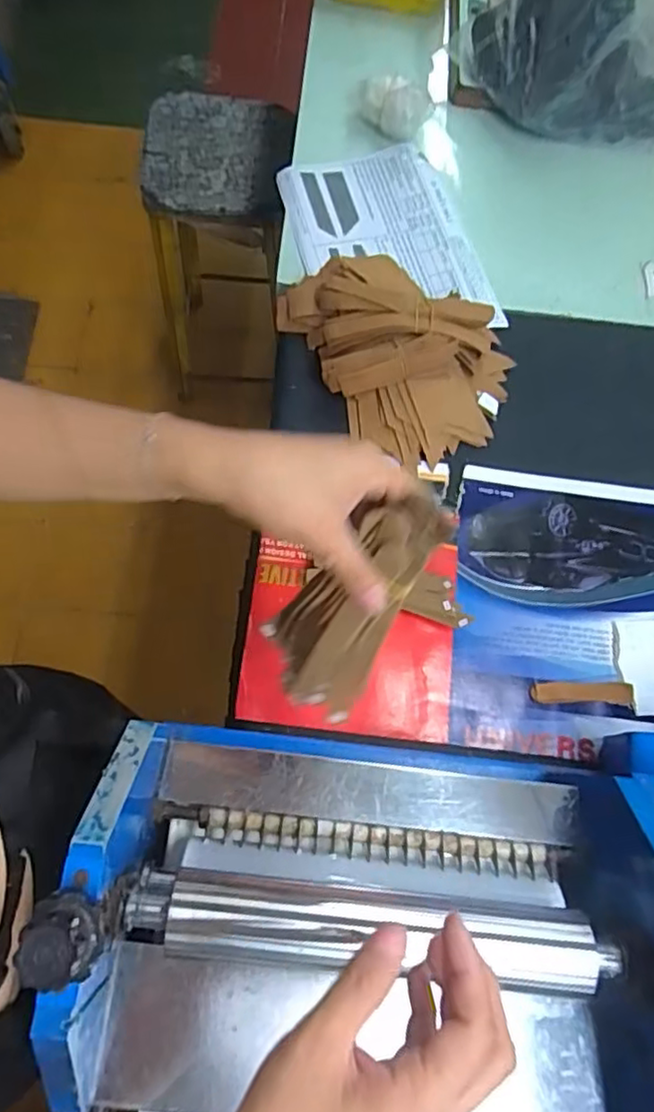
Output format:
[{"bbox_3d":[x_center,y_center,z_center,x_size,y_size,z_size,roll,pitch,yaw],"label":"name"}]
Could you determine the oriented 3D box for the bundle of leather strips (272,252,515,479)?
[{"bbox_3d":[0.068,-0.225,0.687,0.273,0.075,0.183,44,75,11],"label":"bundle of leather strips"}]

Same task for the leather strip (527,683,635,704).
[{"bbox_3d":[0.247,0.132,0.616,0.097,0.007,0.019,1,72,-2],"label":"leather strip"}]

